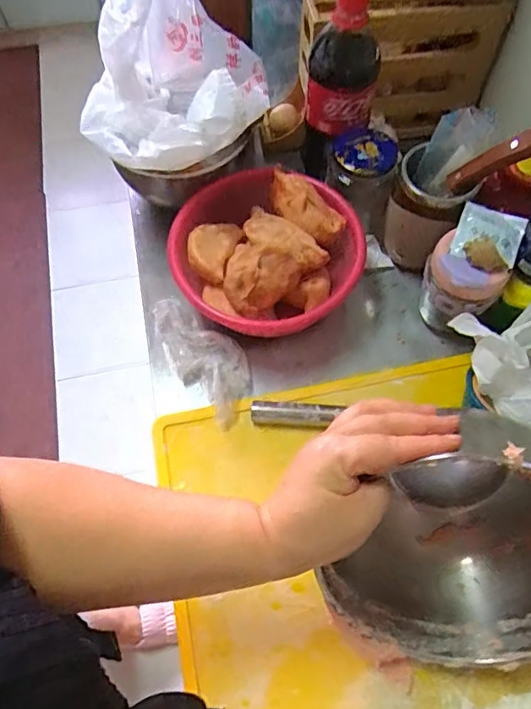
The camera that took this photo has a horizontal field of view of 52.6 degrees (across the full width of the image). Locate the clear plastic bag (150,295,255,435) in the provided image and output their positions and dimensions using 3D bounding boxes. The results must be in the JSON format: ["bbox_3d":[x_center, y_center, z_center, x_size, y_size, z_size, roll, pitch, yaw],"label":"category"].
[{"bbox_3d":[-0.068,-0.001,0.611,0.073,0.029,0.158,-37,70,-18],"label":"clear plastic bag"}]

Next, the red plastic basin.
[{"bbox_3d":[-0.004,-0.108,0.624,0.208,0.103,0.198,1,64,-2],"label":"red plastic basin"}]

